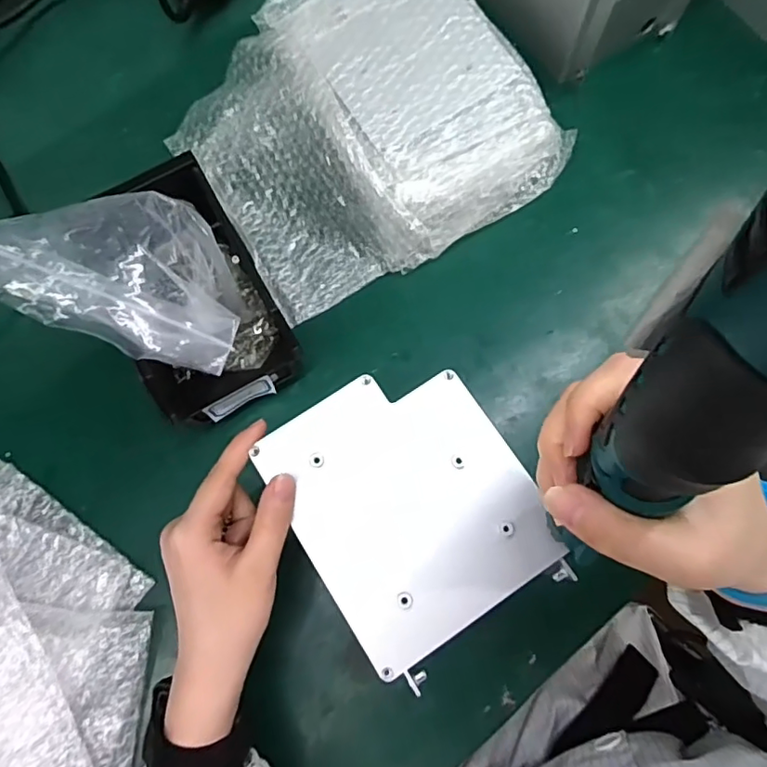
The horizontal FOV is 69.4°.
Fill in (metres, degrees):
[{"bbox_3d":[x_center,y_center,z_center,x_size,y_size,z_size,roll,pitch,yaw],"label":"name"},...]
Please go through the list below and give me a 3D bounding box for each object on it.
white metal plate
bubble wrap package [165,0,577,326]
[{"bbox_3d":[0.015,0.064,0.308,0.124,0.009,0.147,-32,77,-7],"label":"white metal plate"},{"bbox_3d":[-0.022,-0.220,0.456,0.271,0.073,0.254,-33,77,-7],"label":"bubble wrap package"}]

